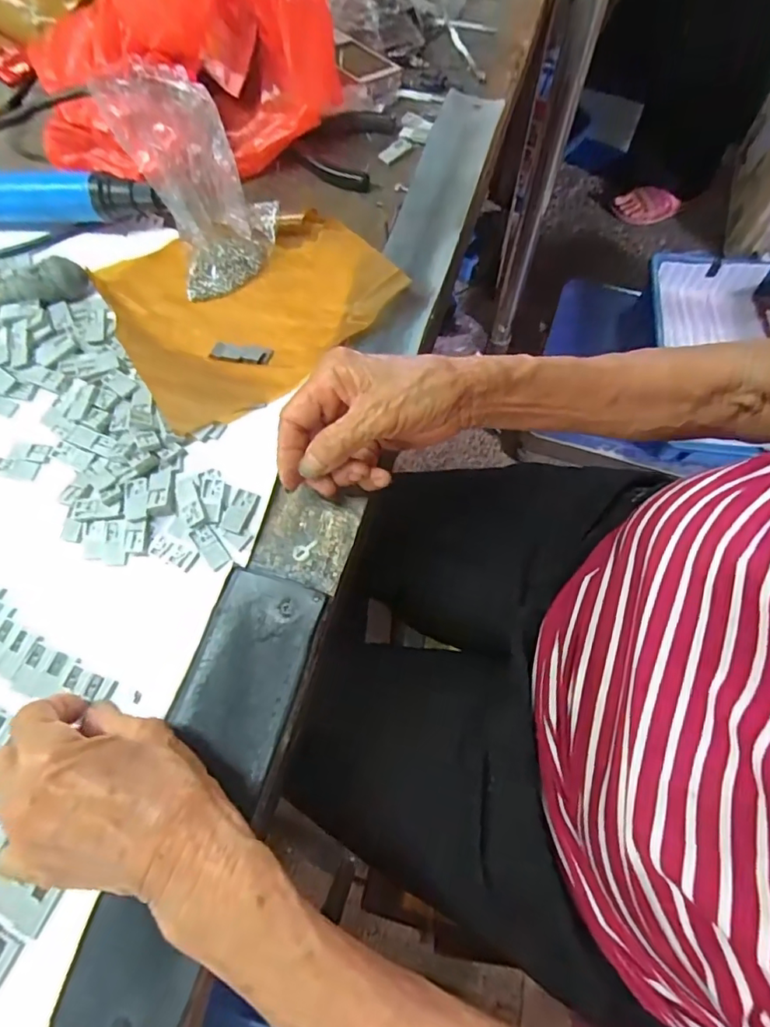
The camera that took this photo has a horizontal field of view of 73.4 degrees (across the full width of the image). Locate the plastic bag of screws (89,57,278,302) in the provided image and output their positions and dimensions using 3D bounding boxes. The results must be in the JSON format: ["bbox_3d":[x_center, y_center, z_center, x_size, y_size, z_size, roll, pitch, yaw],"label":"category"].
[{"bbox_3d":[-0.136,-0.240,0.374,0.082,0.136,0.032,-34,38,-11],"label":"plastic bag of screws"}]

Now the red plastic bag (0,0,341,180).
[{"bbox_3d":[-0.182,-0.404,0.427,0.268,0.118,0.181,-7,68,-1],"label":"red plastic bag"}]

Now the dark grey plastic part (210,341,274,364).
[{"bbox_3d":[-0.104,-0.114,0.370,0.043,0.004,0.016,8,68,6],"label":"dark grey plastic part"}]

